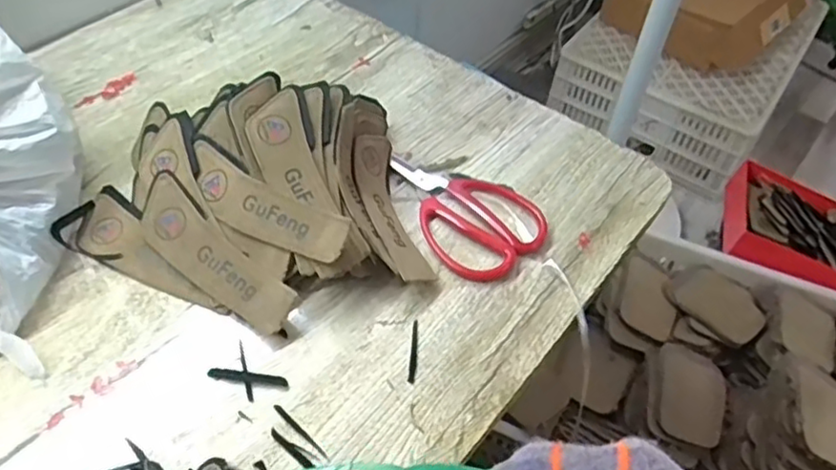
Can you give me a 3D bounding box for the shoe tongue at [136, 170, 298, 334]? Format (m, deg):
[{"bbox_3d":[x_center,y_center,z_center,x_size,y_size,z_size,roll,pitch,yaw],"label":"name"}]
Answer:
[{"bbox_3d":[-0.155,0.016,0.493,0.156,0.006,0.047,40,88,21],"label":"shoe tongue"}]

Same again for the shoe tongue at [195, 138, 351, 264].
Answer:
[{"bbox_3d":[-0.120,-0.022,0.496,0.153,0.006,0.046,29,83,22],"label":"shoe tongue"}]

